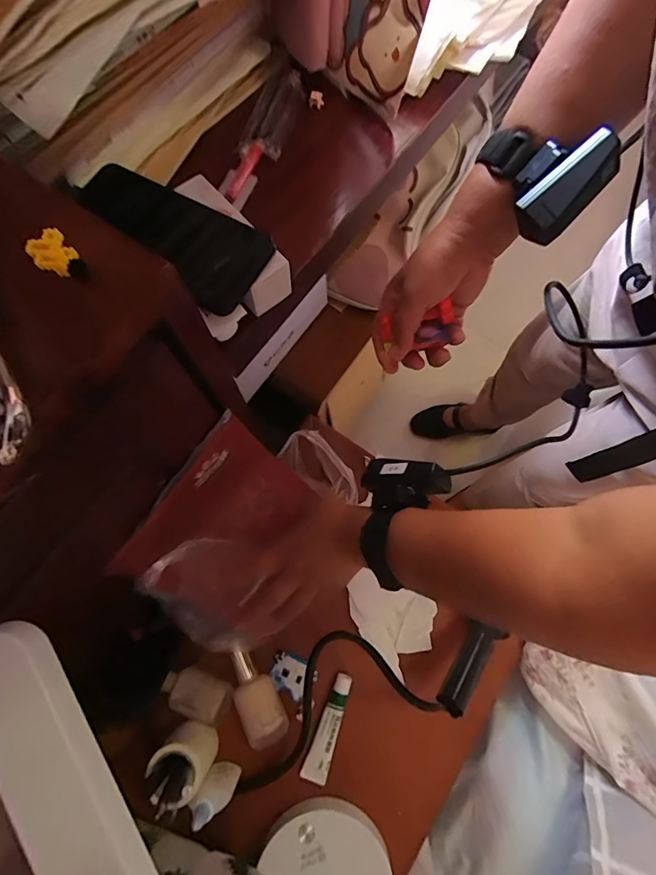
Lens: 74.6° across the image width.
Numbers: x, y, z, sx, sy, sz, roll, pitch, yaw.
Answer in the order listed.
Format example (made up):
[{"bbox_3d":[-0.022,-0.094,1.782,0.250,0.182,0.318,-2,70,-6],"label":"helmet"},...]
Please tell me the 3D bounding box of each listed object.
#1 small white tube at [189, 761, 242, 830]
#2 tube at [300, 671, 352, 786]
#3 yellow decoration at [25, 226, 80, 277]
[{"bbox_3d":[-0.114,0.358,0.437,0.033,0.090,0.024,29,75,8],"label":"small white tube"},{"bbox_3d":[-0.001,0.331,0.491,0.025,0.016,0.113,17,74,5],"label":"tube"},{"bbox_3d":[-0.140,-0.094,0.220,0.019,0.010,0.022,-36,76,-11],"label":"yellow decoration"}]

